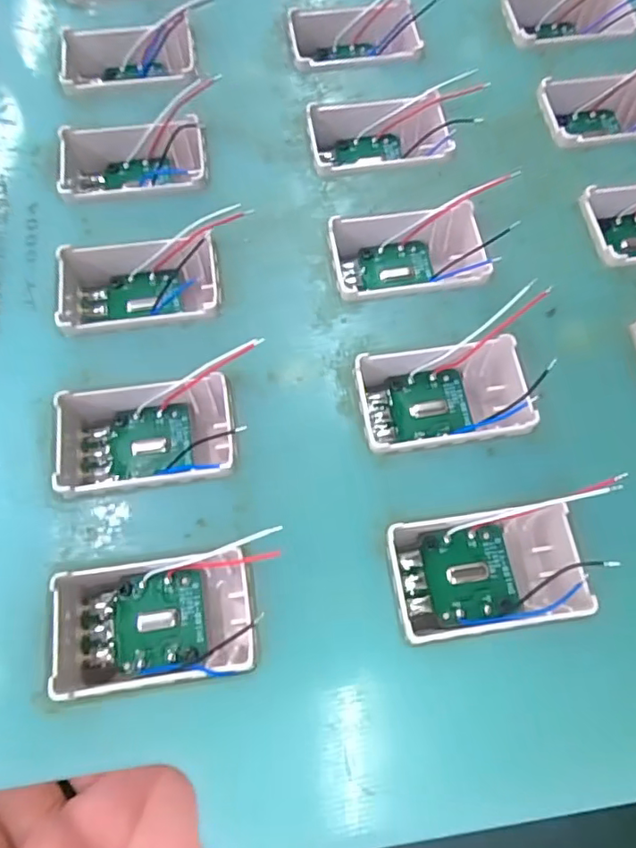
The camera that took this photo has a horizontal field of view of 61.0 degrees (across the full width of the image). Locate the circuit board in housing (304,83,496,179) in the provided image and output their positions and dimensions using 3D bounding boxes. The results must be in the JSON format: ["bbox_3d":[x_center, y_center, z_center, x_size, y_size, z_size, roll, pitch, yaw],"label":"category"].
[{"bbox_3d":[0.017,-0.064,0.126,0.037,0.013,0.020,-7,69,-4],"label":"circuit board in housing"}]

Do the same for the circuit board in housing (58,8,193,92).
[{"bbox_3d":[-0.045,-0.086,0.132,0.031,0.013,0.018,-12,69,-6],"label":"circuit board in housing"}]

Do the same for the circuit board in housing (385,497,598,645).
[{"bbox_3d":[0.028,0.025,0.093,0.031,0.011,0.019,-7,69,-4],"label":"circuit board in housing"}]

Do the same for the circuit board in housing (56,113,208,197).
[{"bbox_3d":[-0.042,-0.057,0.123,0.033,0.014,0.019,-8,69,-5],"label":"circuit board in housing"}]

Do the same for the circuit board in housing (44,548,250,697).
[{"bbox_3d":[-0.028,0.033,0.090,0.033,0.011,0.020,-7,69,-4],"label":"circuit board in housing"}]

